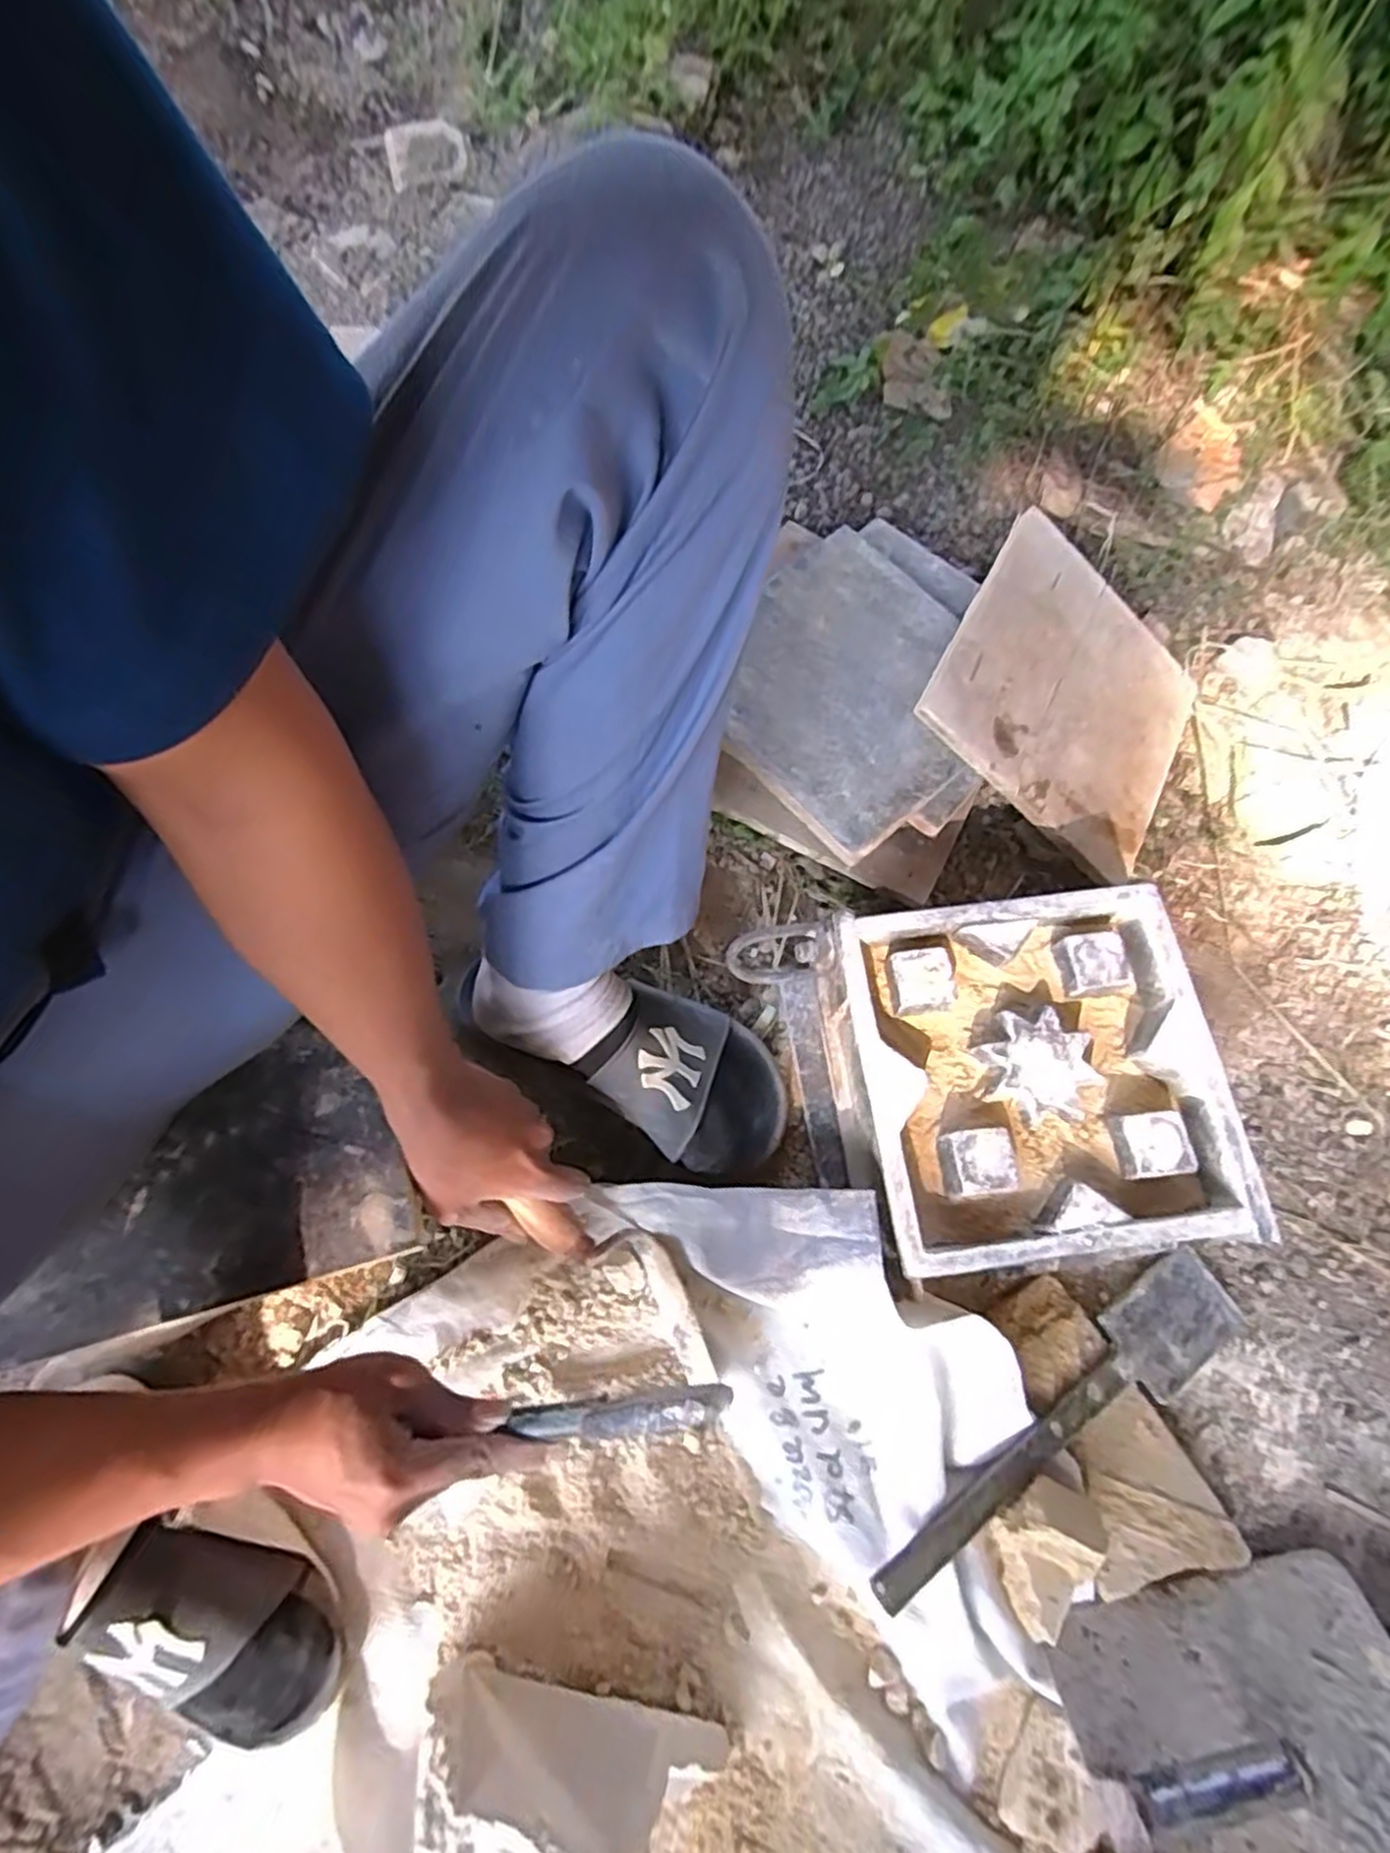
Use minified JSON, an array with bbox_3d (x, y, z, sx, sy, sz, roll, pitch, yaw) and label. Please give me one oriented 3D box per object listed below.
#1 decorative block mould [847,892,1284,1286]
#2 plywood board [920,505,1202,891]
[{"bbox_3d":[0.222,0.097,0.504,0.221,0.048,0.226,-5,68,-6],"label":"decorative block mould"},{"bbox_3d":[0.332,-0.201,0.669,0.250,0.019,0.241,35,73,-18],"label":"plywood board"}]

